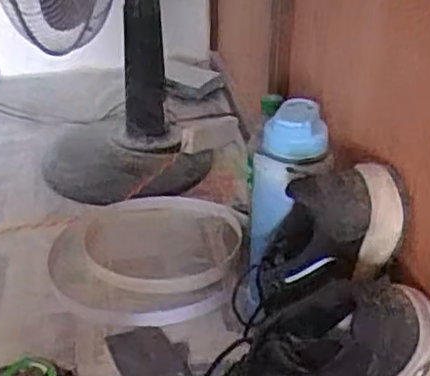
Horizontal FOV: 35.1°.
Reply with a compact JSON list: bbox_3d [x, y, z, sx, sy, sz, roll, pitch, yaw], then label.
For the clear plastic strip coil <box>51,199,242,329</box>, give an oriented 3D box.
[{"bbox_3d":[-0.096,0.100,0.952,0.265,0.043,0.266,-1,31,1],"label":"clear plastic strip coil"}]

